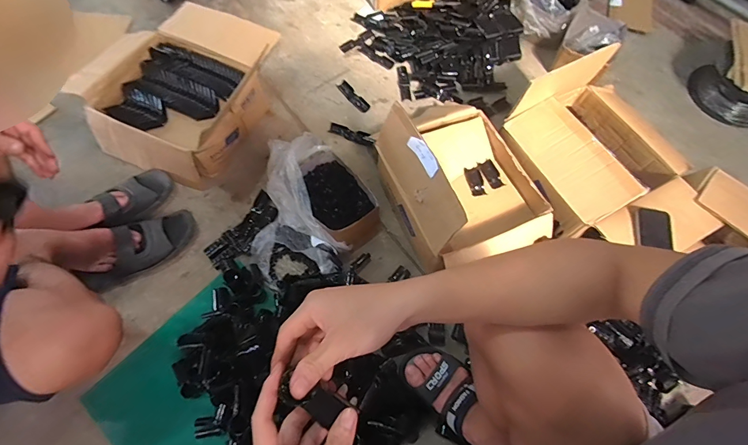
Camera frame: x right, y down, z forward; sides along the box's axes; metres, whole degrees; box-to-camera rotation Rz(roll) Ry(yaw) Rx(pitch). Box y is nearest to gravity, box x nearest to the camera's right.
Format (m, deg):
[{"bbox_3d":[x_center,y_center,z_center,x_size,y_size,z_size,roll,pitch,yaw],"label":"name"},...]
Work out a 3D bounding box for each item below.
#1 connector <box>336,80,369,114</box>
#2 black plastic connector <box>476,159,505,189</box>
[{"bbox_3d":[-0.060,-0.370,1.095,0.035,0.014,0.133,-33,71,-16],"label":"connector"},{"bbox_3d":[0.286,-0.119,0.908,0.035,0.014,0.076,-22,68,-12],"label":"black plastic connector"}]

